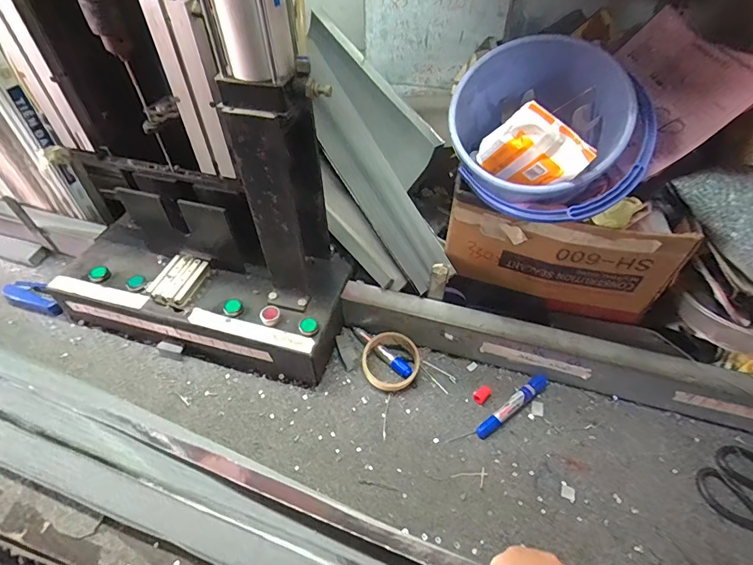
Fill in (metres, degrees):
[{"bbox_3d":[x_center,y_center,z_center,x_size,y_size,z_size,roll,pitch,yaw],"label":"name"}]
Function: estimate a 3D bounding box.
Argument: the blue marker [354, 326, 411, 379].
[{"bbox_3d":[0.007,0.107,0.671,0.127,0.017,0.020,35,56,27],"label":"blue marker"}]

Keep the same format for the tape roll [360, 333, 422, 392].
[{"bbox_3d":[0.023,0.123,0.648,0.088,0.015,0.085,0,70,1],"label":"tape roll"}]

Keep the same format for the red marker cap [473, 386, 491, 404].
[{"bbox_3d":[0.159,0.166,0.630,0.024,0.019,0.020,-33,56,-27],"label":"red marker cap"}]

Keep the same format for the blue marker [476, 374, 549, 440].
[{"bbox_3d":[0.204,0.178,0.618,0.146,0.018,0.021,-30,55,-26],"label":"blue marker"}]

